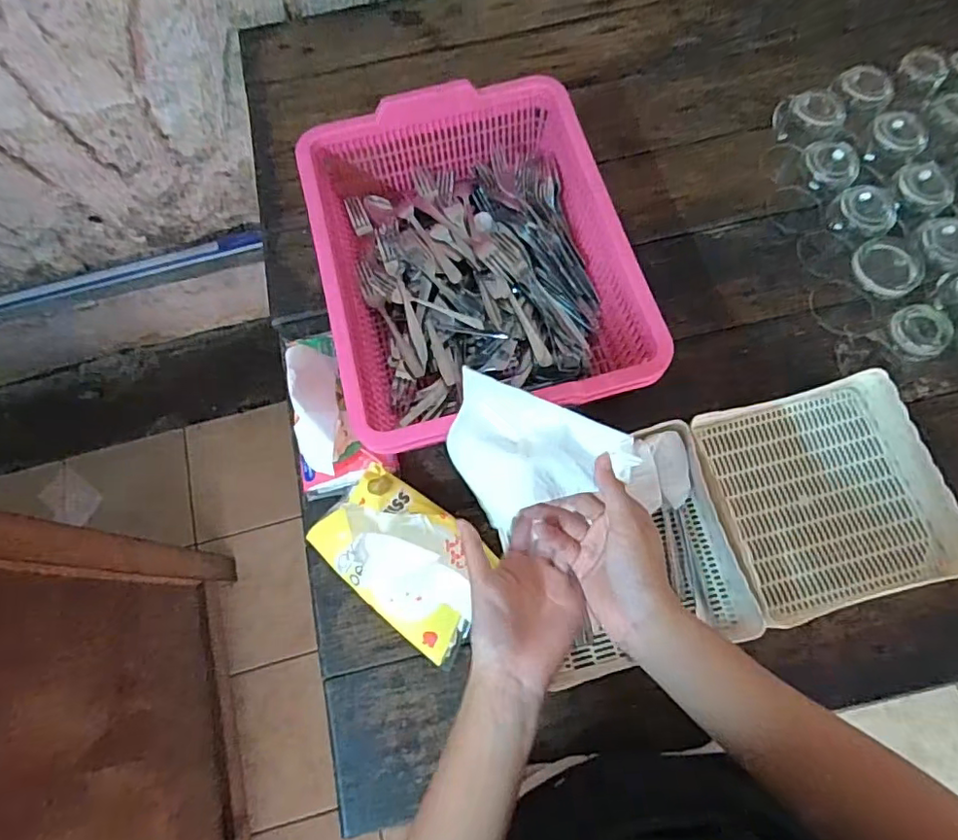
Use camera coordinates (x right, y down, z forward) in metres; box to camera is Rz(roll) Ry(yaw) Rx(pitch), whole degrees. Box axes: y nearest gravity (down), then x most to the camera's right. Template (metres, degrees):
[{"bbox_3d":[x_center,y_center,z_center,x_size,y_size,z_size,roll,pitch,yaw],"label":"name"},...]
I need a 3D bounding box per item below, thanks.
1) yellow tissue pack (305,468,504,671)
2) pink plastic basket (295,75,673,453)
[{"bbox_3d":[-0.073,0.138,0.579,0.190,0.068,0.114,39,77,14],"label":"yellow tissue pack"},{"bbox_3d":[-0.008,-0.167,0.641,0.309,0.118,0.390,-15,71,-3],"label":"pink plastic basket"}]

